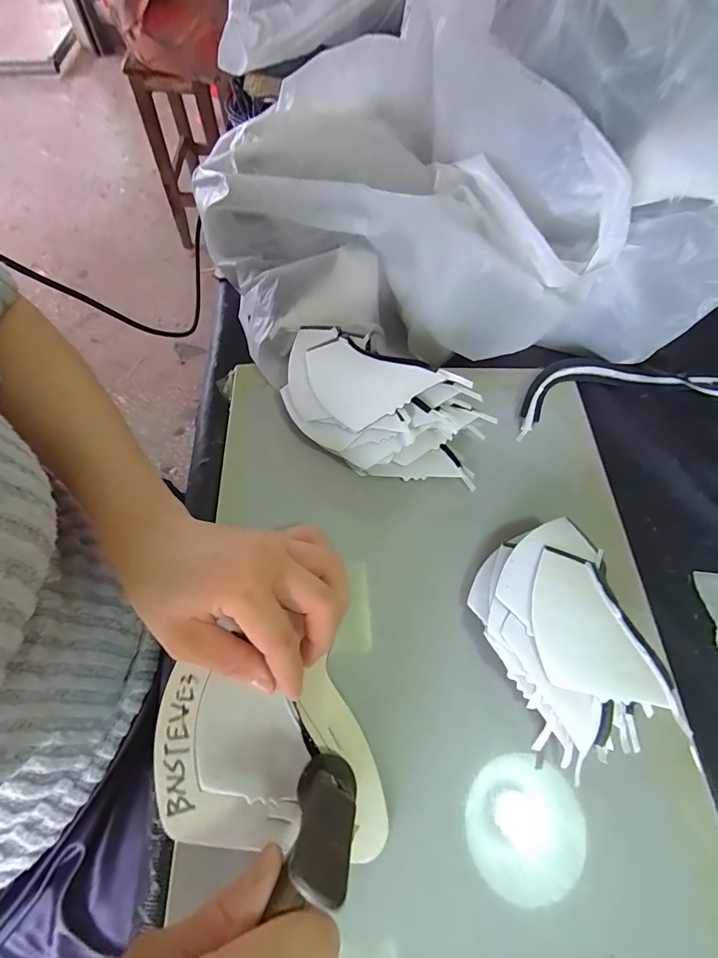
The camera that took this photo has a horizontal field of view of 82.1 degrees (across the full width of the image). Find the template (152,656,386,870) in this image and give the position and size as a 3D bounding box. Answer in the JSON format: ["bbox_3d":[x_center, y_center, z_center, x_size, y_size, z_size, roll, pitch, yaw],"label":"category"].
[{"bbox_3d":[-0.049,0.149,0.222,0.118,0.008,0.085,-2,63,-2],"label":"template"}]

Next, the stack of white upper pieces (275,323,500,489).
[{"bbox_3d":[0.014,-0.049,0.297,0.150,0.060,0.077,27,65,12],"label":"stack of white upper pieces"}]

